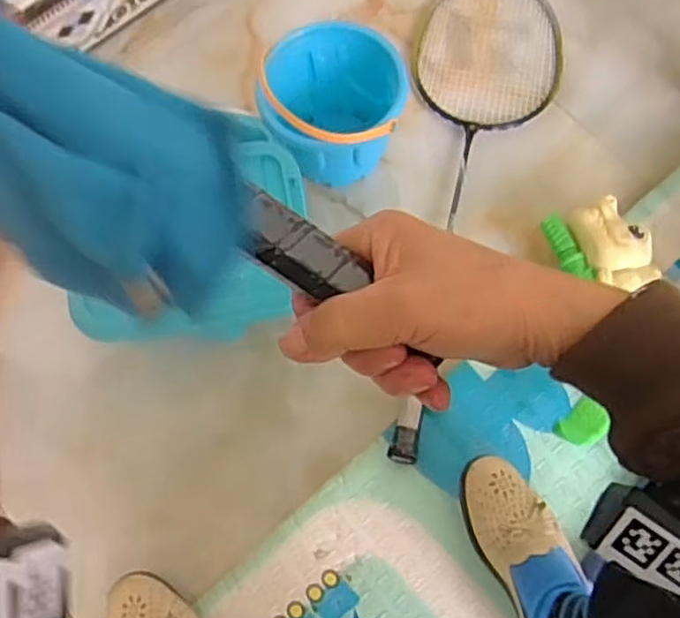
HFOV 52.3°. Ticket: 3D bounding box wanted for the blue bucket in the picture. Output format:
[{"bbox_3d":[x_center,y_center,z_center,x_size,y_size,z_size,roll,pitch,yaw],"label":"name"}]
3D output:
[{"bbox_3d":[-0.009,-0.231,0.822,0.153,0.145,0.148,-1,71,2],"label":"blue bucket"}]

